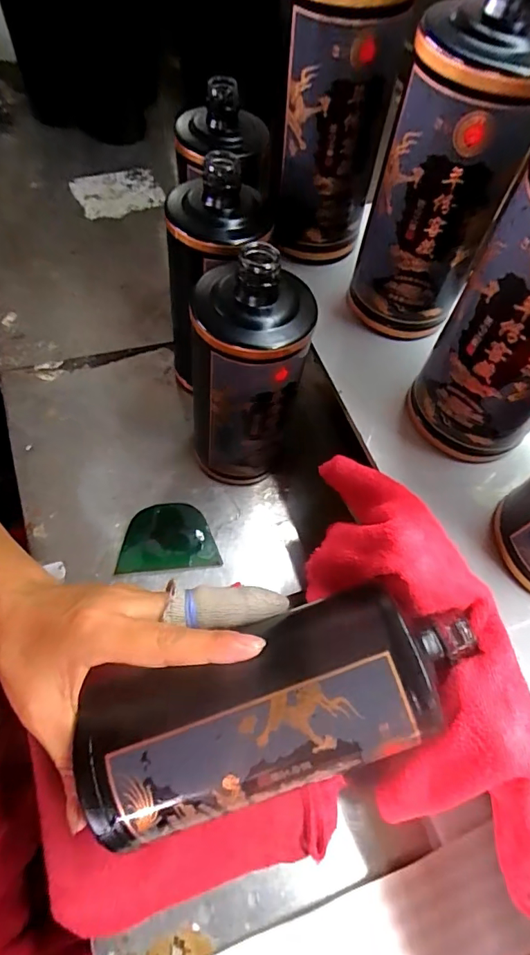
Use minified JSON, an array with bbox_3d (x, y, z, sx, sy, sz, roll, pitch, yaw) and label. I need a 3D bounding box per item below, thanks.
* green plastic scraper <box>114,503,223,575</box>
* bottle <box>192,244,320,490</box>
[{"bbox_3d":[-0.080,0.049,0.384,0.079,0.005,0.055,-2,65,-8],"label":"green plastic scraper"},{"bbox_3d":[-0.015,-0.068,0.343,0.082,0.193,0.076,0,65,-1],"label":"bottle"}]

